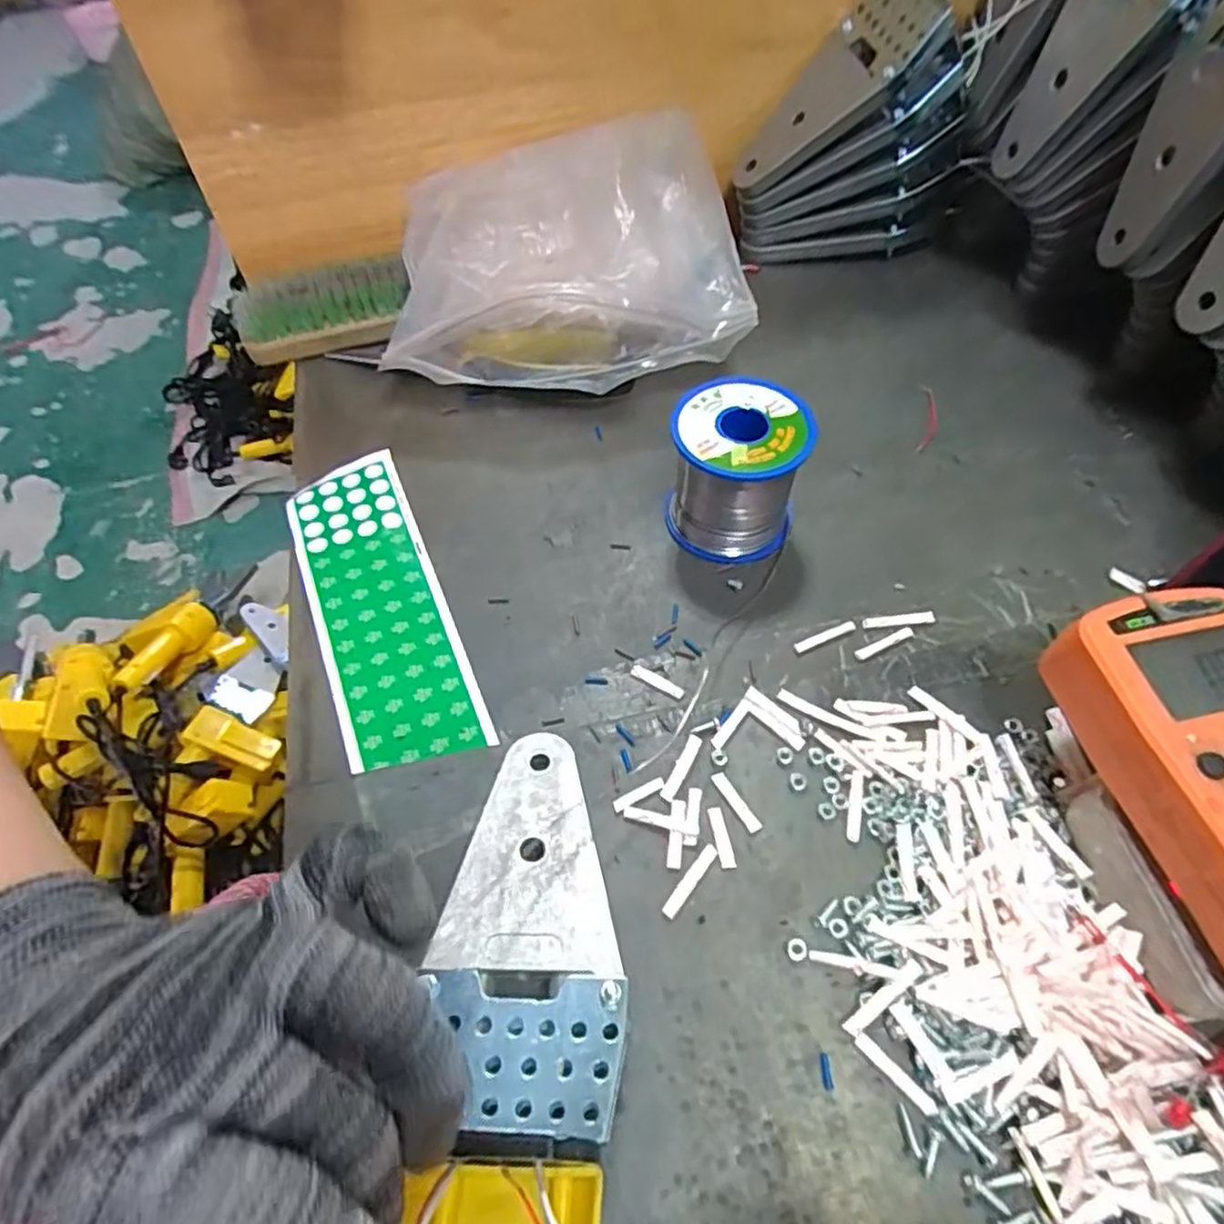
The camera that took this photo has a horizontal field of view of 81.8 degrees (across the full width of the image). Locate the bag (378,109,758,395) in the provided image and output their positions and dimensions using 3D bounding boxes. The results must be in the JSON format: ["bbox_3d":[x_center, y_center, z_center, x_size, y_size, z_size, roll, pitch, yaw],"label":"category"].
[{"bbox_3d":[-0.028,-0.204,0.424,0.194,0.100,0.131,-6,55,-2],"label":"bag"}]

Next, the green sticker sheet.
[{"bbox_3d":[-0.116,-0.006,0.348,0.061,0.005,0.181,-20,59,-14],"label":"green sticker sheet"}]

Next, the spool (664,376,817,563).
[{"bbox_3d":[0.062,-0.070,0.353,0.063,0.064,0.063,8,55,8],"label":"spool"}]

